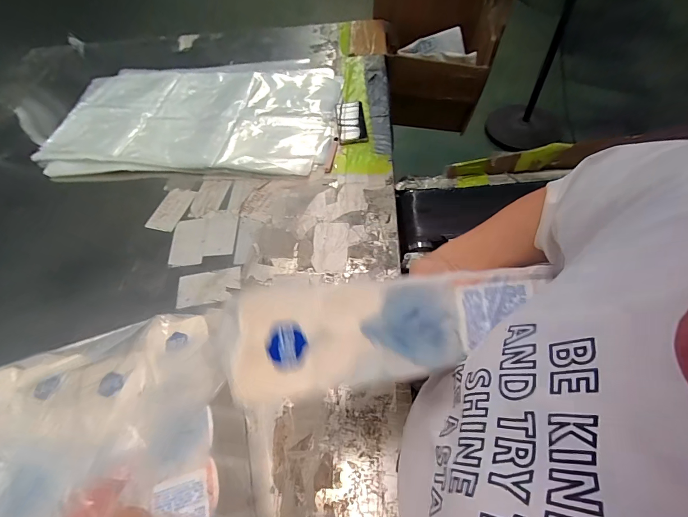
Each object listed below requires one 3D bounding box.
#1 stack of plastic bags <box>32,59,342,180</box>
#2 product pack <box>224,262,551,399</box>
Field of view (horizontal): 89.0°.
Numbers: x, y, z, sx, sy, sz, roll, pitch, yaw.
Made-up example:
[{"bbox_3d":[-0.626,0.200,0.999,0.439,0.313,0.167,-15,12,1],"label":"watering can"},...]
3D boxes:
[{"bbox_3d":[-0.413,-0.461,1.040,0.784,0.035,0.568,1,58,5],"label":"stack of plastic bags"},{"bbox_3d":[0.066,0.061,0.335,0.334,0.013,0.089,-2,79,-21],"label":"product pack"}]

